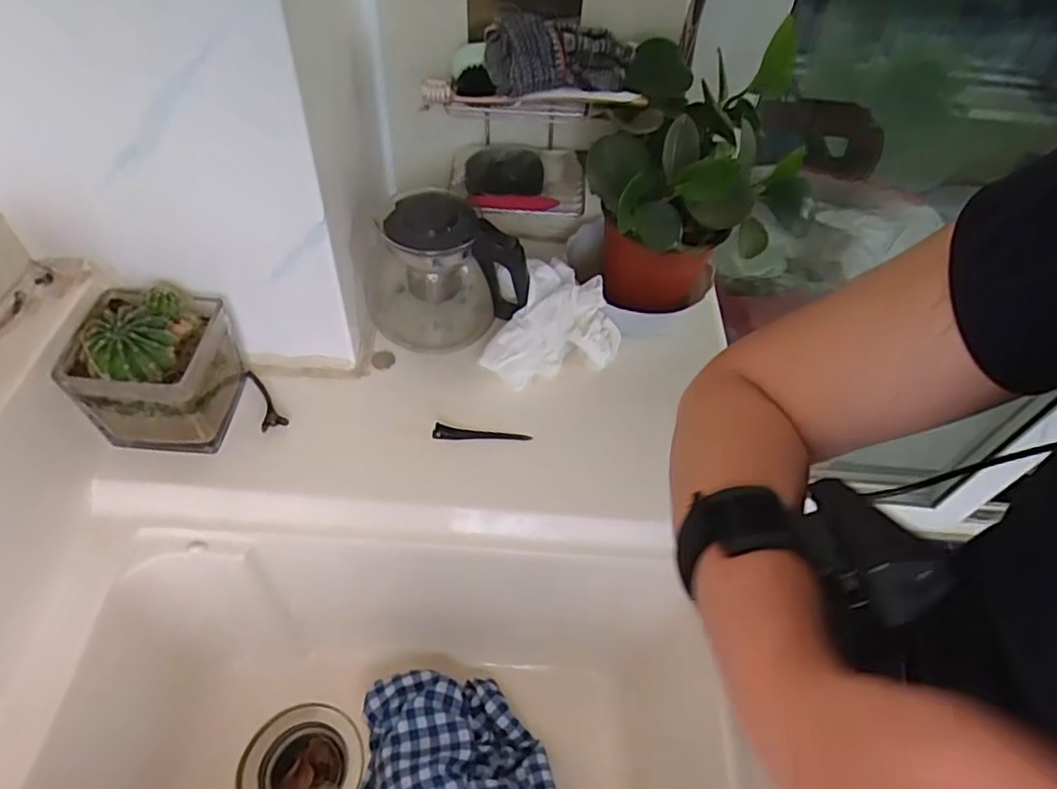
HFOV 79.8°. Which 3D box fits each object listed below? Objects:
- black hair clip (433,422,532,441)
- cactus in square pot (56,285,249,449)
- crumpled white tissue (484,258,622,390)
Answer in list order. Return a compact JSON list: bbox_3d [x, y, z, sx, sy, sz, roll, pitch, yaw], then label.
[{"bbox_3d":[-0.041,0.035,0.557,0.086,0.016,0.008,2,51,-4],"label":"black hair clip"},{"bbox_3d":[-0.293,-0.025,0.502,0.090,0.110,0.096,3,51,-4],"label":"cactus in square pot"},{"bbox_3d":[0.025,-0.064,0.599,0.124,0.063,0.119,9,51,1],"label":"crumpled white tissue"}]

